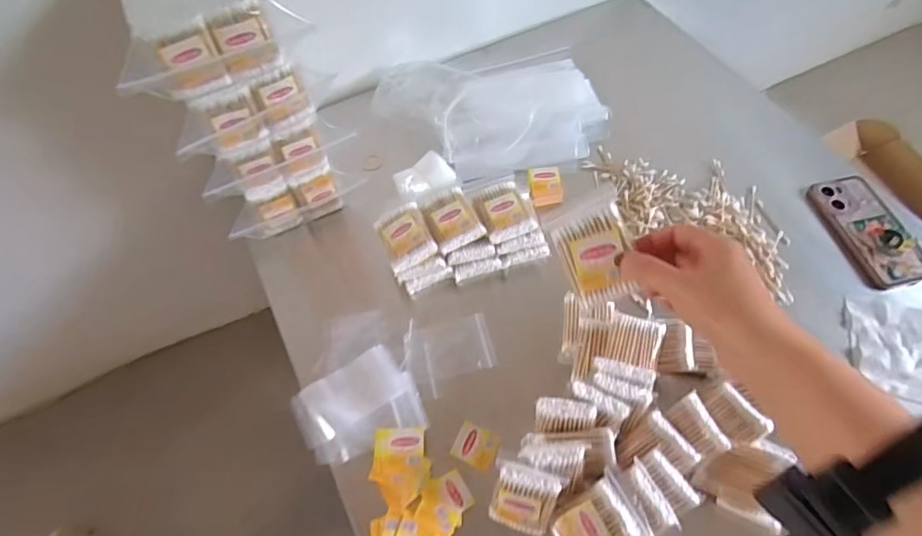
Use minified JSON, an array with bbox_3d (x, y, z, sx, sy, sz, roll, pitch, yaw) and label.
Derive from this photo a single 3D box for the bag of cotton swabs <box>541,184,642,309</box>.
[{"bbox_3d":[0.108,-0.016,0.422,0.059,0.009,0.084,-26,75,18],"label":"bag of cotton swabs"}]

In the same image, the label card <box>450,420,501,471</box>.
[{"bbox_3d":[0.016,0.189,0.561,0.044,0.004,0.041,27,60,2],"label":"label card"}]

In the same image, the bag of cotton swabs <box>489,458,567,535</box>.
[{"bbox_3d":[0.059,0.219,0.496,0.058,0.077,0.019,15,31,12],"label":"bag of cotton swabs"}]

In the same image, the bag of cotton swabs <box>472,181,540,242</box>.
[{"bbox_3d":[0.051,-0.070,0.638,0.057,0.017,0.078,-18,59,-8],"label":"bag of cotton swabs"}]

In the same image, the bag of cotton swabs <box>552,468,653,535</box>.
[{"bbox_3d":[0.127,0.240,0.488,0.084,0.021,0.056,-46,66,16],"label":"bag of cotton swabs"}]

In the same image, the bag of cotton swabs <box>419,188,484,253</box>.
[{"bbox_3d":[-0.012,-0.060,0.623,0.055,0.010,0.076,-25,66,-5],"label":"bag of cotton swabs"}]

